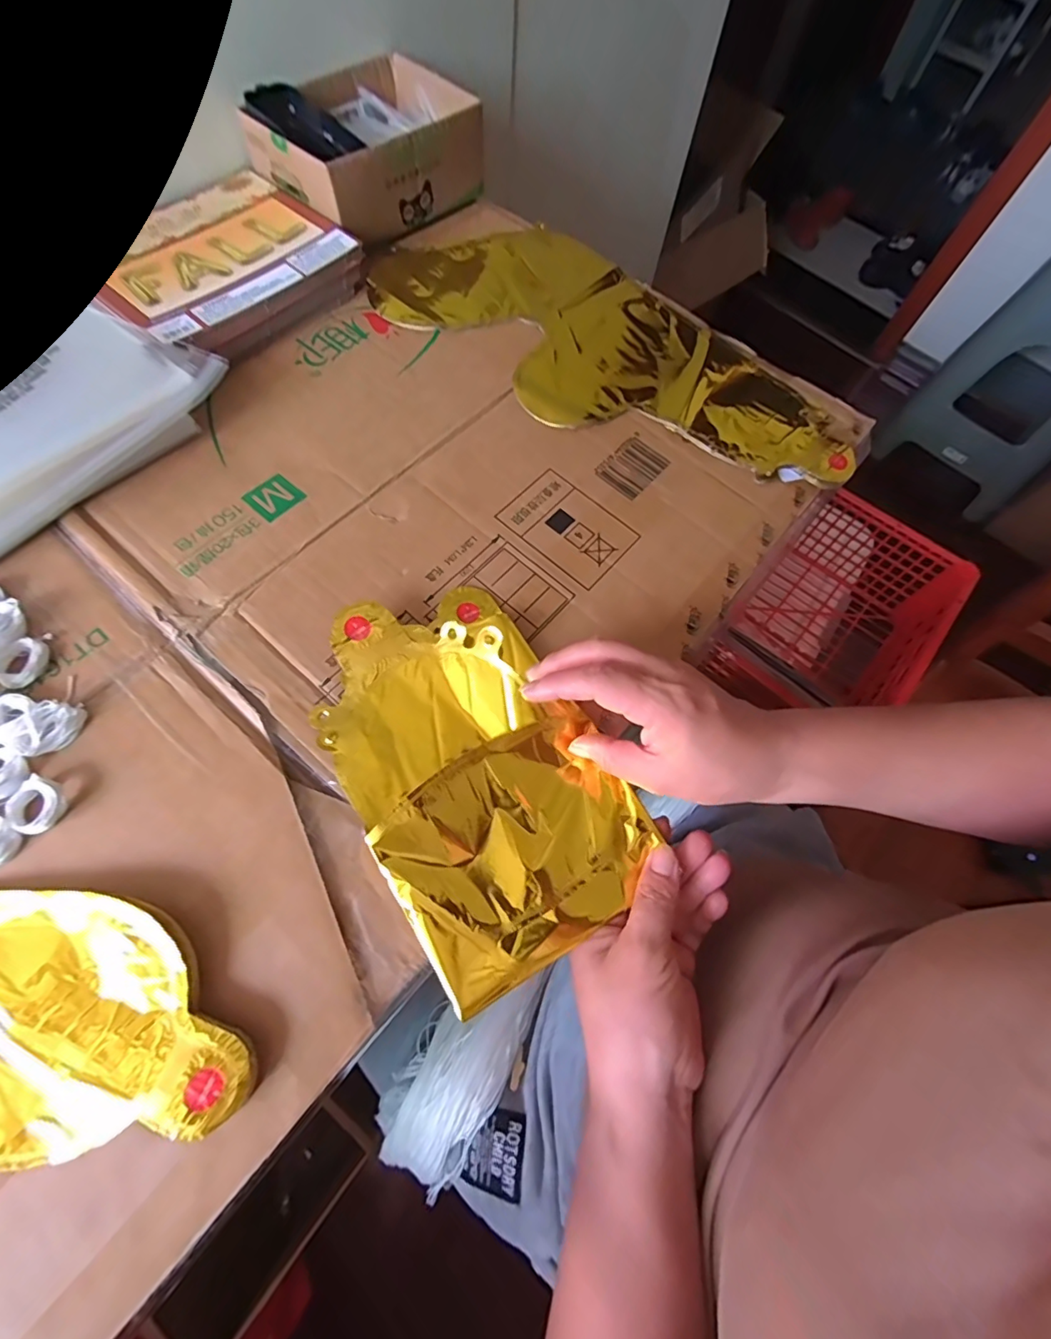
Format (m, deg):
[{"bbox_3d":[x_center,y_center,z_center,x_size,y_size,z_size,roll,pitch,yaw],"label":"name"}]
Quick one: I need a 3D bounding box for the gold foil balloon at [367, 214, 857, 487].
[{"bbox_3d":[0.069,-0.281,0.448,0.429,0.011,0.202,41,71,13],"label":"gold foil balloon"}]

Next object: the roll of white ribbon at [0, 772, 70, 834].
[{"bbox_3d":[-0.267,0.073,0.282,0.026,0.011,0.026,1,67,-3],"label":"roll of white ribbon"}]

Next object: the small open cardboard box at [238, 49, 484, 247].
[{"bbox_3d":[-0.149,-0.491,0.491,0.144,0.067,0.184,42,71,13],"label":"small open cardboard box"}]

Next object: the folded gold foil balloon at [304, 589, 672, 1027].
[{"bbox_3d":[-0.031,0.053,0.302,0.137,0.022,0.218,-28,71,-14],"label":"folded gold foil balloon"}]

